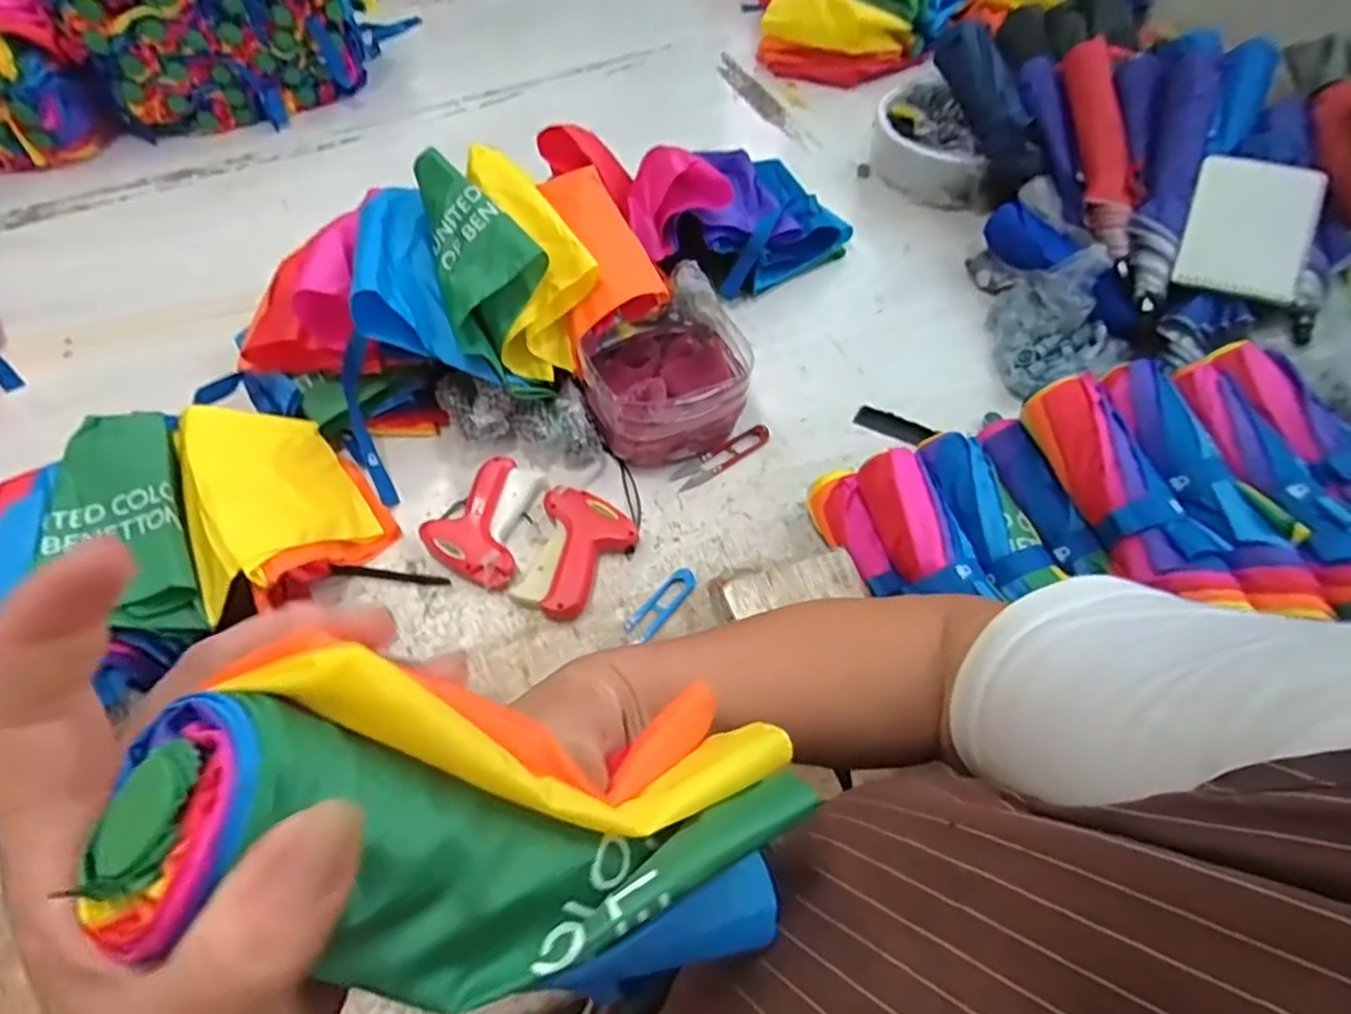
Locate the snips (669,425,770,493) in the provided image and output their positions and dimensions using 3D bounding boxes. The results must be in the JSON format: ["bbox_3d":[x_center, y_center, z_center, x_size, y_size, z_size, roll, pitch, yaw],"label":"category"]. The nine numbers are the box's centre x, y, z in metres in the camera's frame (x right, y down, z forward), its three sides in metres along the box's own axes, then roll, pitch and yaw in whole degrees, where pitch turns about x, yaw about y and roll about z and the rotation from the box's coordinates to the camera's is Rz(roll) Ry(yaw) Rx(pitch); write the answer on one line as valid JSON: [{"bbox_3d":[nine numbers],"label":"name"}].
[{"bbox_3d":[0.048,-0.050,0.677,0.112,0.011,0.027,-32,63,-17],"label":"snips"}]

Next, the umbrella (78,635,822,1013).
[{"bbox_3d":[-0.030,0.081,0.174,0.184,0.050,0.079,27,51,-34],"label":"umbrella"}]

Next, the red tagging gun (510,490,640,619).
[{"bbox_3d":[-0.102,0.039,0.605,0.094,0.024,0.118,31,64,19],"label":"red tagging gun"}]

